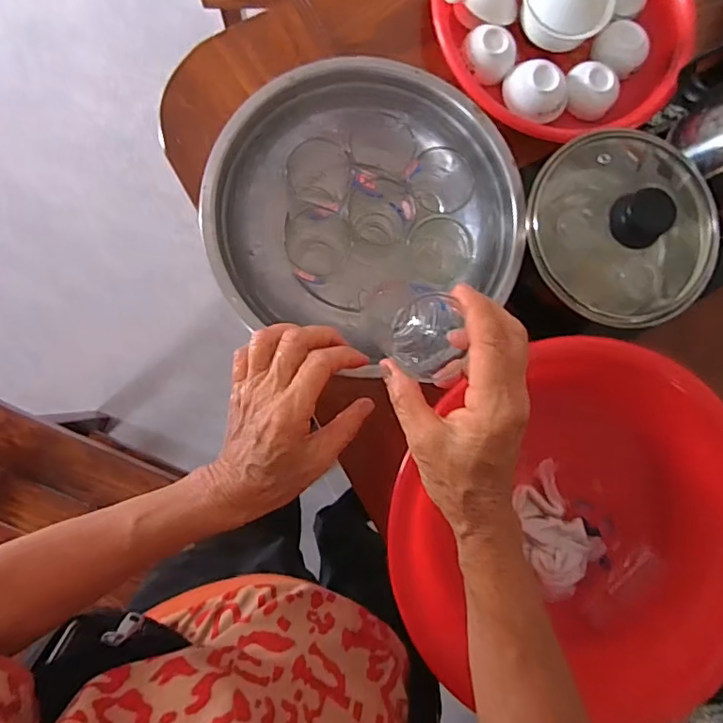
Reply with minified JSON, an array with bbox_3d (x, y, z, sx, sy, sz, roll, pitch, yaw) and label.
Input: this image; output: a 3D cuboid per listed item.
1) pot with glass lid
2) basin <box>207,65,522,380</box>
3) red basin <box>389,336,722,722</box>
[{"bbox_3d":[0.220,-0.113,0.459,0.162,0.106,0.163,0,86,-5],"label":"pot with glass lid"},{"bbox_3d":[0.003,-0.122,0.477,0.261,0.078,0.250,13,85,-4],"label":"basin"},{"bbox_3d":[0.178,0.151,0.465,0.297,0.119,0.281,0,86,-5],"label":"red basin"}]

